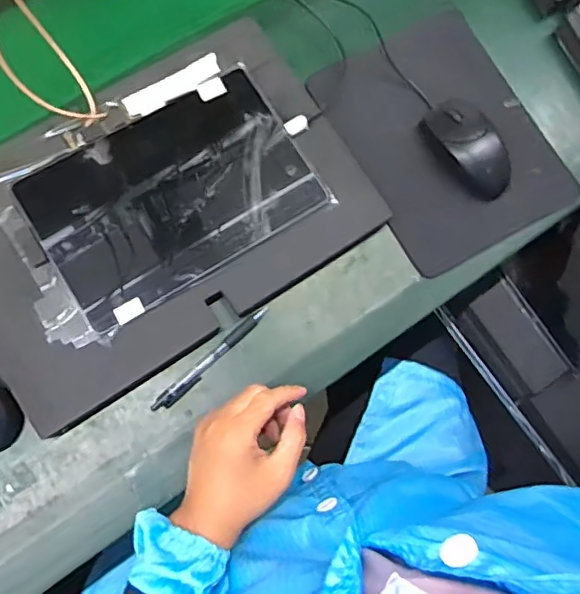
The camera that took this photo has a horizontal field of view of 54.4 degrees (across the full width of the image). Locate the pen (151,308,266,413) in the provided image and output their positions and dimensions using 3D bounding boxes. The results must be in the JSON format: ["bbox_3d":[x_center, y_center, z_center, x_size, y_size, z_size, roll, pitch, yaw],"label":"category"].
[{"bbox_3d":[-0.074,0.059,0.540,0.139,0.008,0.014,-42,83,-12],"label":"pen"}]

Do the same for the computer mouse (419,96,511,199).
[{"bbox_3d":[0.191,-0.157,0.594,0.063,0.033,0.116,-32,81,-11],"label":"computer mouse"}]

